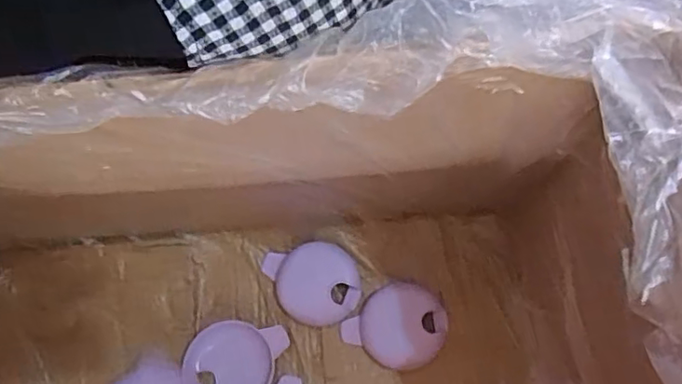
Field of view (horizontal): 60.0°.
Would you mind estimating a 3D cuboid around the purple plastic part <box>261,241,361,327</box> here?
[{"bbox_3d":[-0.028,0.095,0.614,0.090,0.015,0.084,-14,73,-4],"label":"purple plastic part"}]

